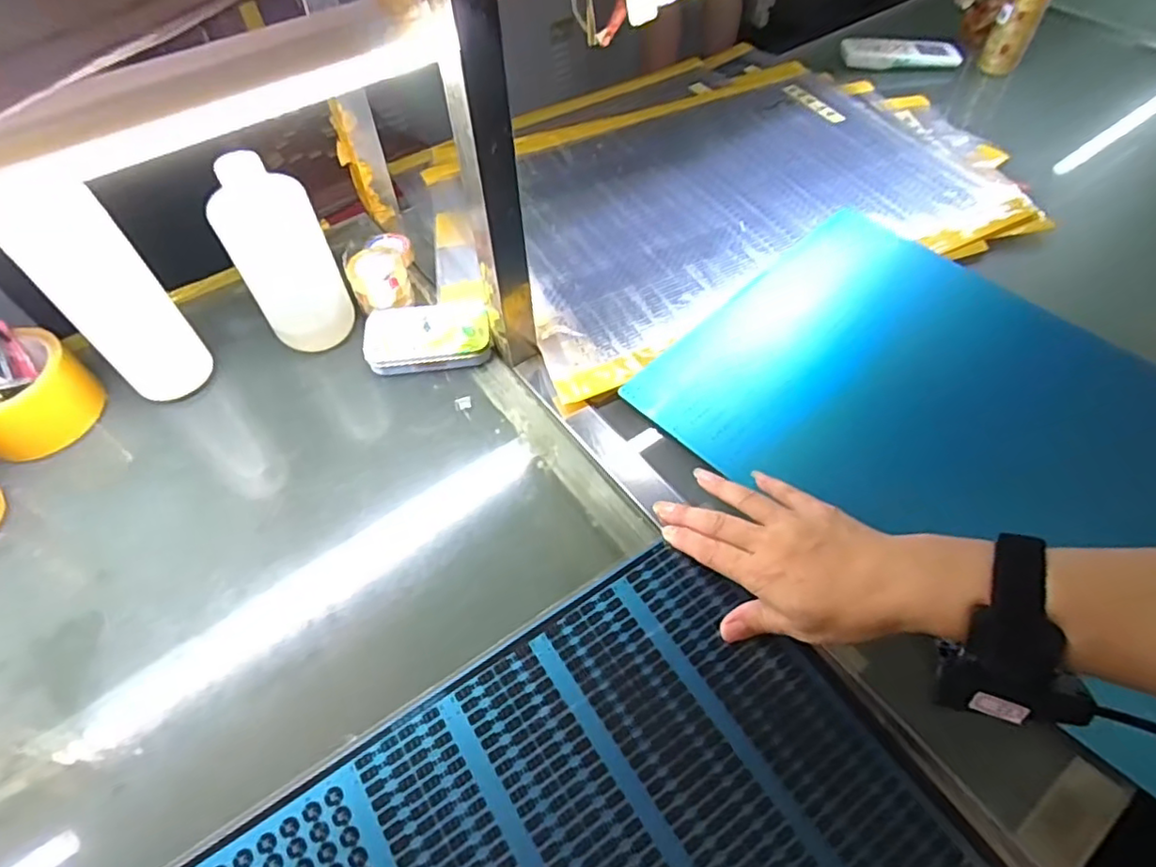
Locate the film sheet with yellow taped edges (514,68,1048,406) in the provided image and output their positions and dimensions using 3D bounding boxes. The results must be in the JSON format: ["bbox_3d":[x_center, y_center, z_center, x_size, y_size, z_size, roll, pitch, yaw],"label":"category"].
[{"bbox_3d":[0.157,-0.277,0.702,0.531,0.015,0.404,-21,57,-11],"label":"film sheet with yellow taped edges"}]

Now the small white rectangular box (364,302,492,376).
[{"bbox_3d":[-0.137,-0.088,0.573,0.111,0.025,0.065,-6,55,-4],"label":"small white rectangular box"}]

